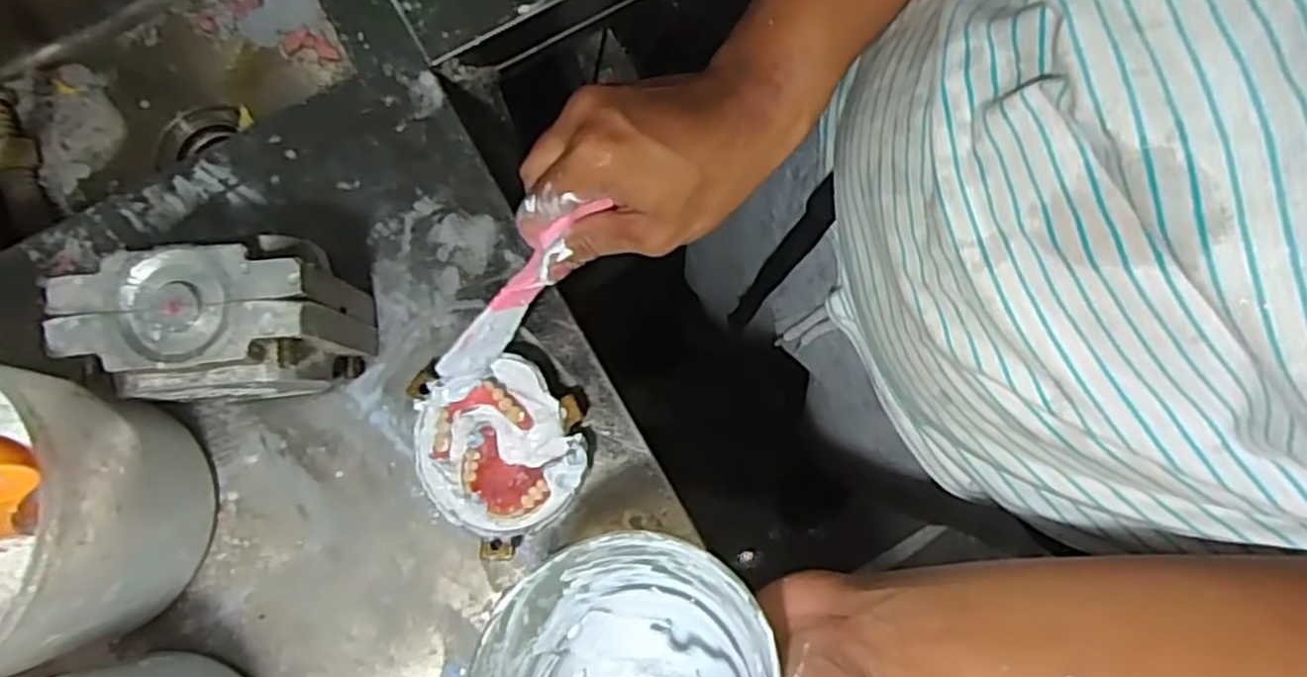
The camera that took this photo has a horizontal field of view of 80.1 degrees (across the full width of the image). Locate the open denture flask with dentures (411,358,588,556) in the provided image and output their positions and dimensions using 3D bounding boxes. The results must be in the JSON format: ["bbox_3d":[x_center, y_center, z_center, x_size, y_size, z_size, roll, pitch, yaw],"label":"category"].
[{"bbox_3d":[-0.095,0.063,0.470,0.096,0.037,0.111,-41,82,-8],"label":"open denture flask with dentures"}]

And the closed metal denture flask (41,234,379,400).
[{"bbox_3d":[-0.233,0.000,0.439,0.127,0.115,0.080,-11,79,-2],"label":"closed metal denture flask"}]

